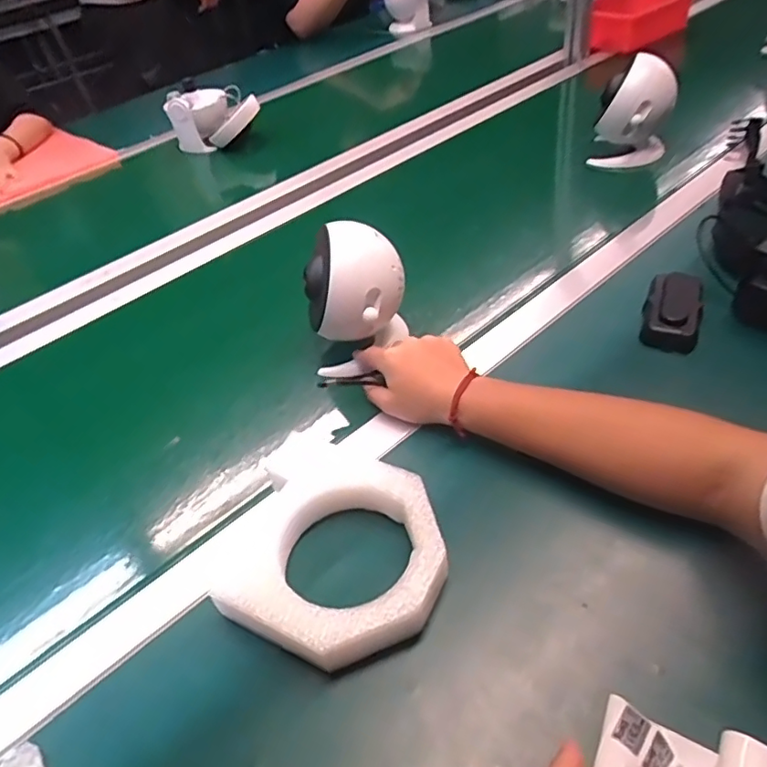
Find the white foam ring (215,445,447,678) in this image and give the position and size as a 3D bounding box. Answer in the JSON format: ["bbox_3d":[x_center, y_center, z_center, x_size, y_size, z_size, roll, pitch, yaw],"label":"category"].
[{"bbox_3d":[-0.032,0.122,0.422,0.154,0.032,0.153,-5,44,5],"label":"white foam ring"}]

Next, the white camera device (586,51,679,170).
[{"bbox_3d":[0.390,-0.413,0.875,0.106,0.155,0.115,17,48,23],"label":"white camera device"}]

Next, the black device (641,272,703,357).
[{"bbox_3d":[0.299,-0.078,0.596,0.051,0.028,0.109,13,48,22],"label":"black device"}]

